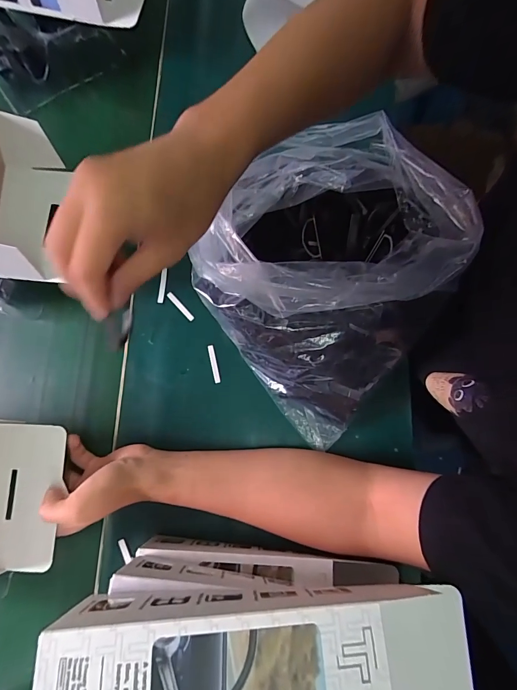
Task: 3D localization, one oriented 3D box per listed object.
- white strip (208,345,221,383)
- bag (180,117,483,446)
[{"bbox_3d":[-0.053,0.022,0.423,0.007,0.004,0.046,-13,79,-3],"label":"white strip"},{"bbox_3d":[0.089,-0.075,0.373,0.236,0.137,0.286,44,83,7],"label":"bag"}]

